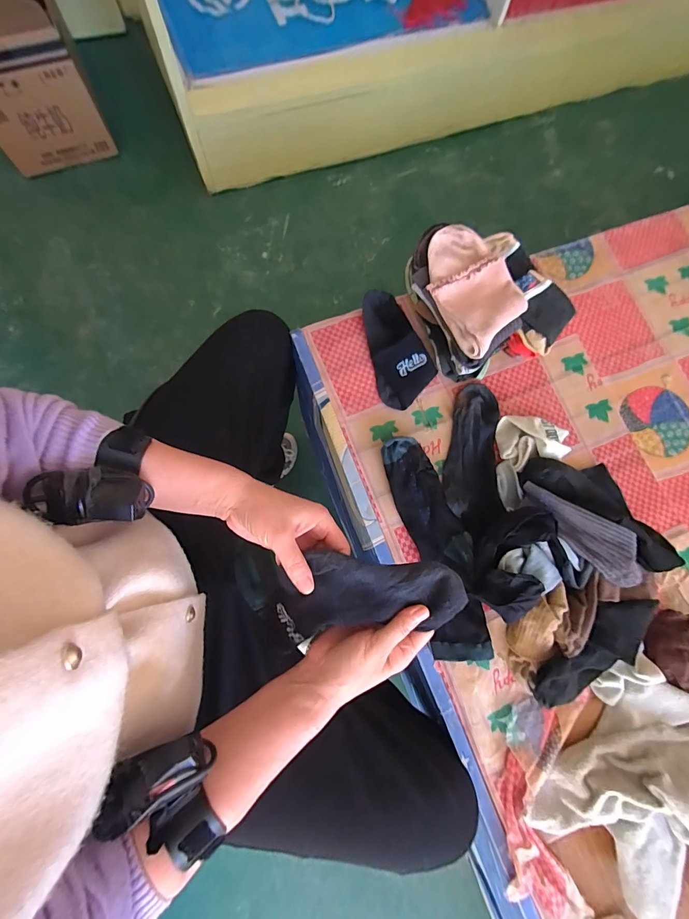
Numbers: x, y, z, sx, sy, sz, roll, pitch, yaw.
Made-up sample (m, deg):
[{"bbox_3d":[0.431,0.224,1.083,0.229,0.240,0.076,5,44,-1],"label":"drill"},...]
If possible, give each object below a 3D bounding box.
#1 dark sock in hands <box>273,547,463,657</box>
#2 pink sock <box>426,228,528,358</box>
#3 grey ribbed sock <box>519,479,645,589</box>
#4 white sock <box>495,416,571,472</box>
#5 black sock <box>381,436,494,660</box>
[{"bbox_3d":[0.015,0.129,0.359,0.191,0.049,0.083,-10,77,6],"label":"dark sock in hands"},{"bbox_3d":[0.162,-0.219,0.482,0.089,0.032,0.163,-26,81,-8],"label":"pink sock"},{"bbox_3d":[0.304,0.087,0.475,0.166,0.041,0.057,44,79,6],"label":"grey ribbed sock"},{"bbox_3d":[0.268,-0.028,0.527,0.097,0.049,0.078,-6,78,-5],"label":"white sock"},{"bbox_3d":[0.122,0.110,0.497,0.079,0.028,0.288,-12,79,-6],"label":"black sock"}]

